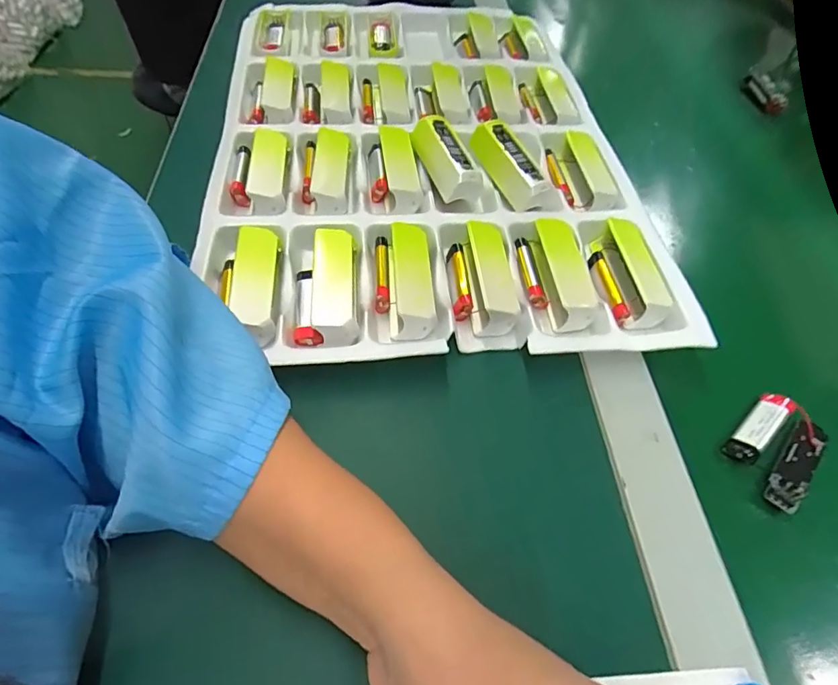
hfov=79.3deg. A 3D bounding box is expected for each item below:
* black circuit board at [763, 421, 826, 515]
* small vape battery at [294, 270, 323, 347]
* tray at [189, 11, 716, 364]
[{"bbox_3d":[0.215,0.068,0.286,0.018,0.006,0.065,39,61,21],"label":"black circuit board"},{"bbox_3d":[-0.071,-0.021,0.312,0.015,0.012,0.060,-9,56,-11],"label":"small vape battery"},{"bbox_3d":[0.001,-0.171,0.410,0.301,0.028,0.434,-2,55,-6],"label":"tray"}]

